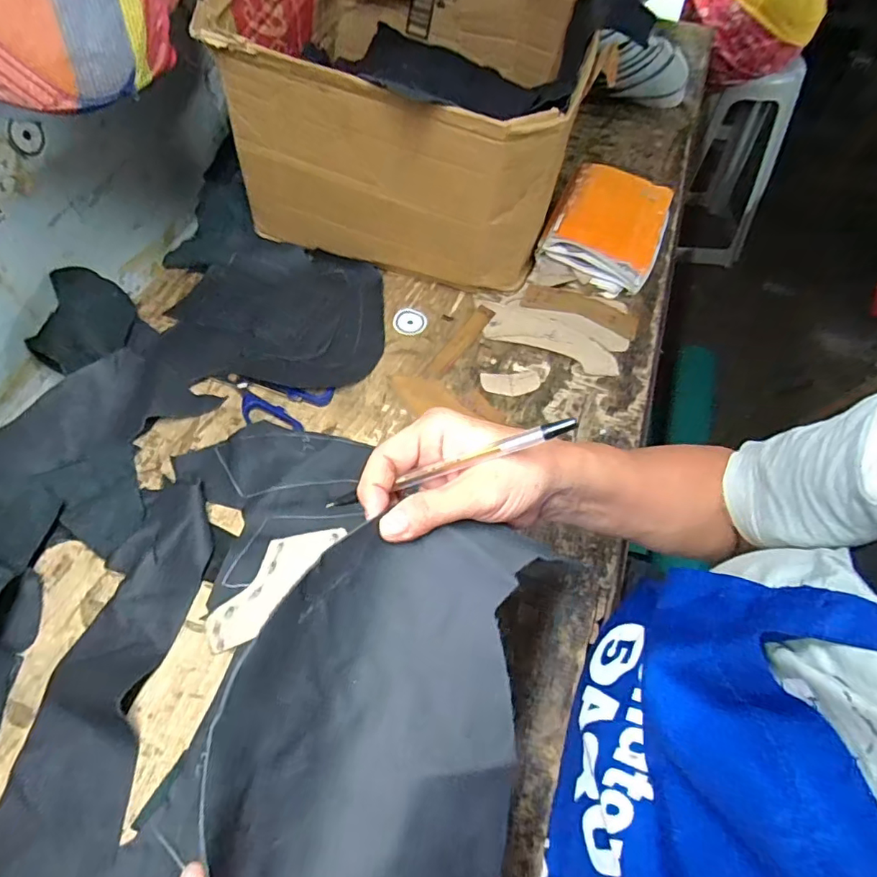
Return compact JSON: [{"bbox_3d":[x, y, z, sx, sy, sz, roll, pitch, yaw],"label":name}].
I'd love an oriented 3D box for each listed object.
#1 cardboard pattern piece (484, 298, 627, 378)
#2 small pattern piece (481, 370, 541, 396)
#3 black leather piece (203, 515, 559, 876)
[{"bbox_3d":[0.137,-0.130,0.629,0.174,0.006,0.076,20,59,13],"label":"cardboard pattern piece"},{"bbox_3d":[0.082,-0.063,0.583,0.066,0.005,0.032,-5,57,-3],"label":"small pattern piece"},{"bbox_3d":[-0.025,0.139,0.214,0.127,0.028,0.221,17,66,-13],"label":"black leather piece"}]

